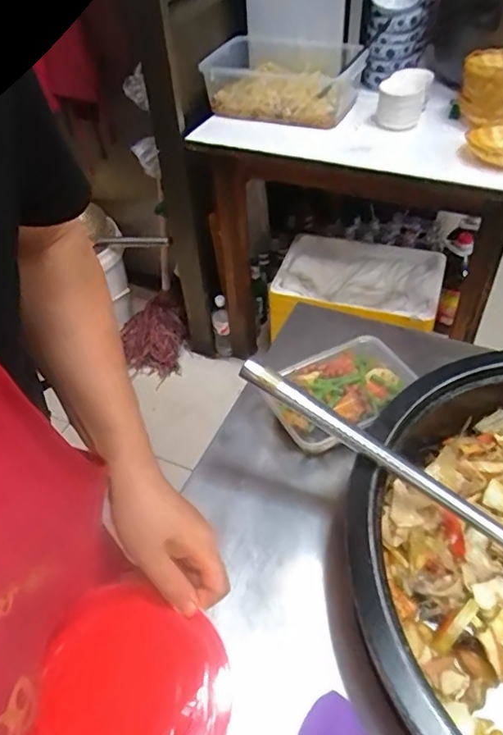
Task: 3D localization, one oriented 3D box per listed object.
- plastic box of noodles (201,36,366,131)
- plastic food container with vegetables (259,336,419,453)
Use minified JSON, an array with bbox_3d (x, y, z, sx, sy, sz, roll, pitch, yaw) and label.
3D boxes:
[{"bbox_3d":[0.083,-0.716,1.398,0.345,0.117,0.231,16,50,19],"label":"plastic box of noodles"},{"bbox_3d":[0.106,0.034,0.669,0.174,0.048,0.120,-29,51,-22],"label":"plastic food container with vegetables"}]

